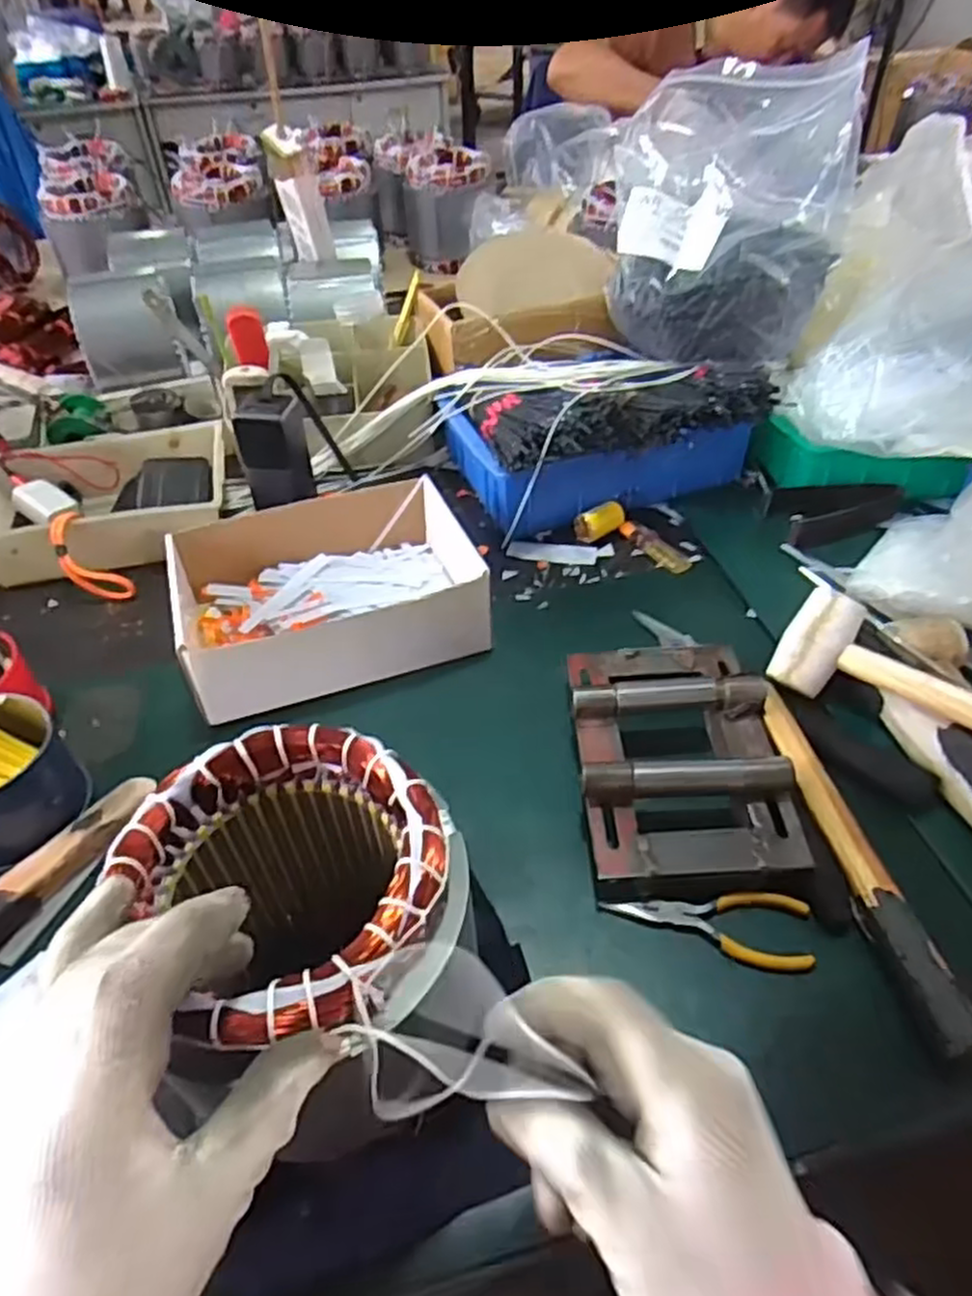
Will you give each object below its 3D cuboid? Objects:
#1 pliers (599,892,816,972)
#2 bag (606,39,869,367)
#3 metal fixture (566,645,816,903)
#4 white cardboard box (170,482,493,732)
[{"bbox_3d":[0.136,0.166,0.458,0.118,0.012,0.046,7,45,10],"label":"pliers"},{"bbox_3d":[0.237,-0.427,0.742,0.221,0.218,0.164,8,46,10],"label":"bag"},{"bbox_3d":[0.132,0.069,0.519,0.135,0.045,0.195,-1,45,2],"label":"metal fixture"},{"bbox_3d":[-0.132,-0.055,0.650,0.247,0.066,0.201,-15,46,-12],"label":"white cardboard box"}]

